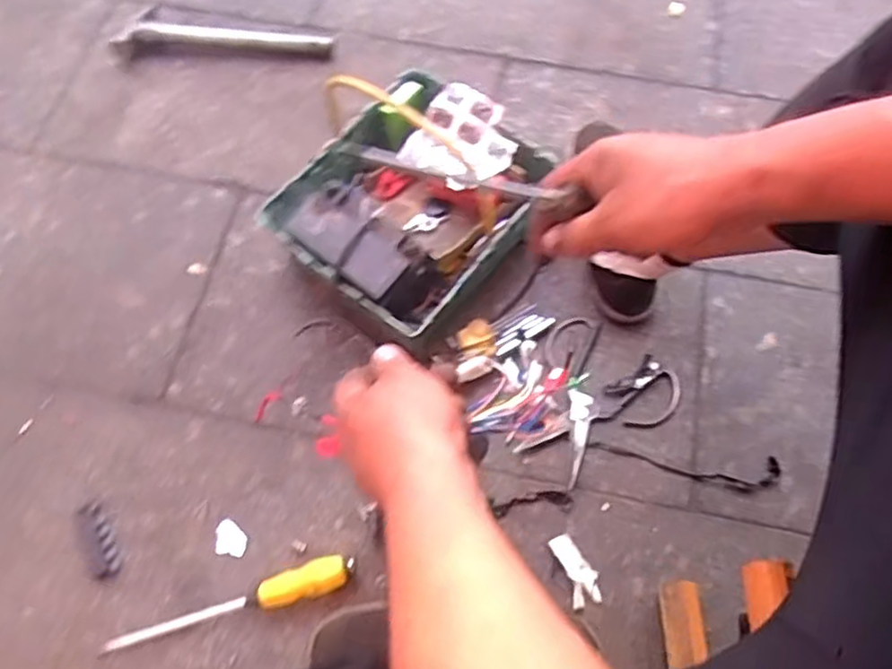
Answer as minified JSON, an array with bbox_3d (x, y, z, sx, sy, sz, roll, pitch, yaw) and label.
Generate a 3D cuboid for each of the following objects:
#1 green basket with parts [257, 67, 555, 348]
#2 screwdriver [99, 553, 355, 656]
[{"bbox_3d":[-0.040,-0.148,0.818,0.243,0.127,0.278,36,71,14],"label":"green basket with parts"},{"bbox_3d":[-0.213,0.272,0.683,0.251,0.035,0.033,-18,67,-8],"label":"screwdriver"}]

